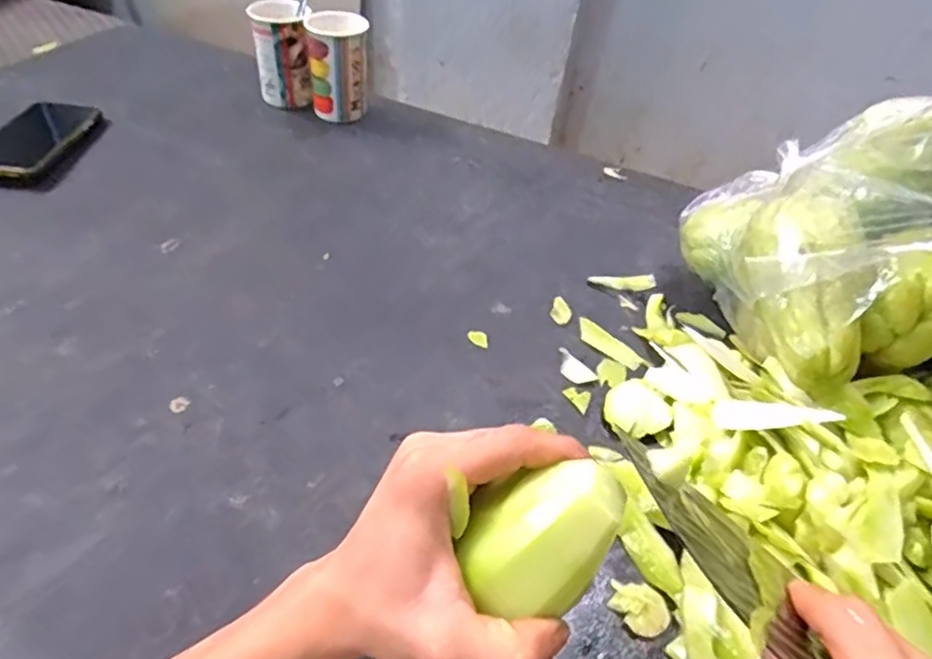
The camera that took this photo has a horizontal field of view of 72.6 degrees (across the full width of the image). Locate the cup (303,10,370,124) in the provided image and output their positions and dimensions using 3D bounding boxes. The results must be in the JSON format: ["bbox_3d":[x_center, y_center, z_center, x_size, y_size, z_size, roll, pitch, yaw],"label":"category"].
[{"bbox_3d":[-0.163,-0.332,0.812,0.073,0.120,0.076,-3,43,-8],"label":"cup"}]

